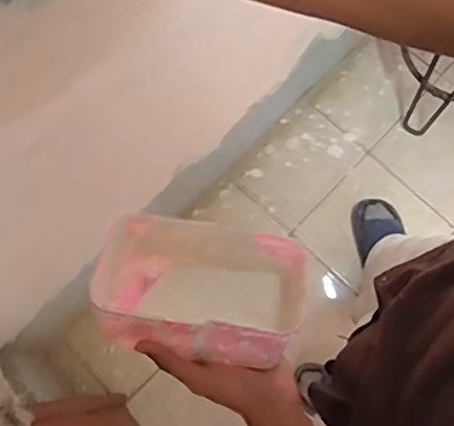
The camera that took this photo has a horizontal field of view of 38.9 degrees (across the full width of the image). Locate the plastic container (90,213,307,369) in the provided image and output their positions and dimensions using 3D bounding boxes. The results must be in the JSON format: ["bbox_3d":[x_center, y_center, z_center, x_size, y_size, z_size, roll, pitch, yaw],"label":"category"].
[{"bbox_3d":[-0.030,0.067,0.594,0.182,0.090,0.117,7,76,3],"label":"plastic container"}]

